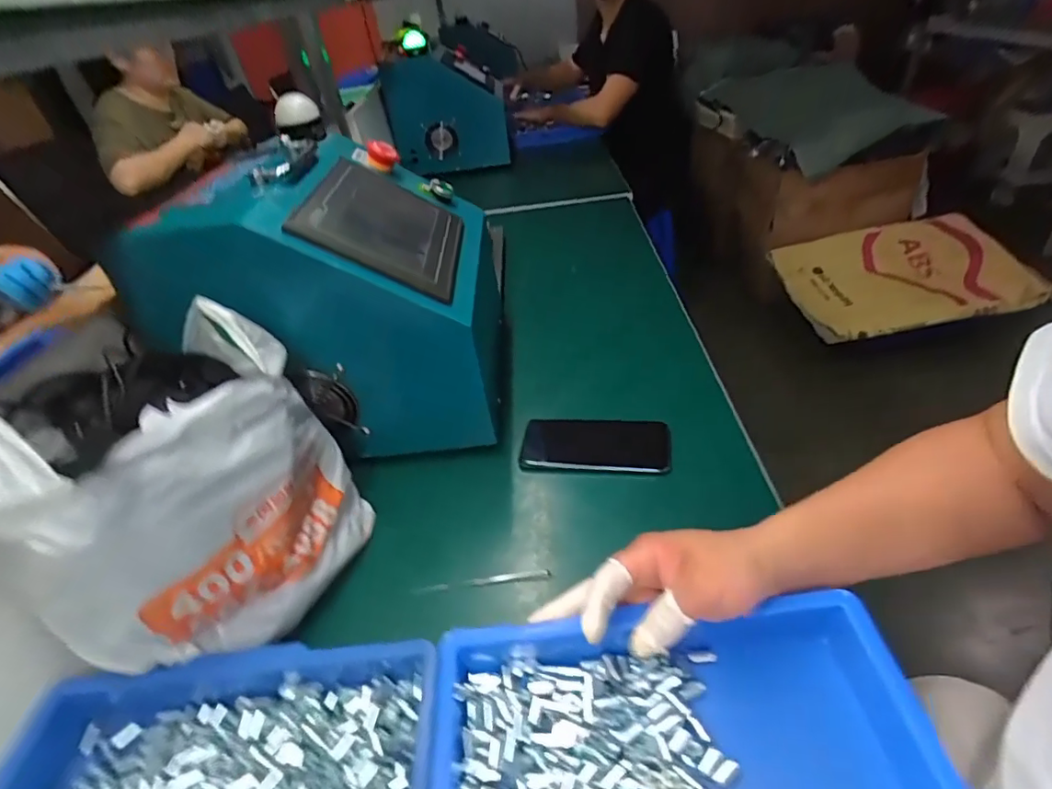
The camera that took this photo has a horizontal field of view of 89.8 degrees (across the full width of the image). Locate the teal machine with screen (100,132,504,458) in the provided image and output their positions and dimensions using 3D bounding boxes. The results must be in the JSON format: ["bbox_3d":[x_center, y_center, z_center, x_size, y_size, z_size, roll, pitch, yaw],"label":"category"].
[{"bbox_3d":[-0.191,-0.131,0.592,0.292,0.253,0.290,-2,39,7],"label":"teal machine with screen"}]

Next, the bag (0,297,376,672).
[{"bbox_3d":[-0.263,0.063,0.426,0.204,0.209,0.212,-28,43,-24],"label":"bag"}]

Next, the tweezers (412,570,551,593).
[{"bbox_3d":[-0.039,0.163,0.462,0.119,0.004,0.009,-8,39,0],"label":"tweezers"}]

